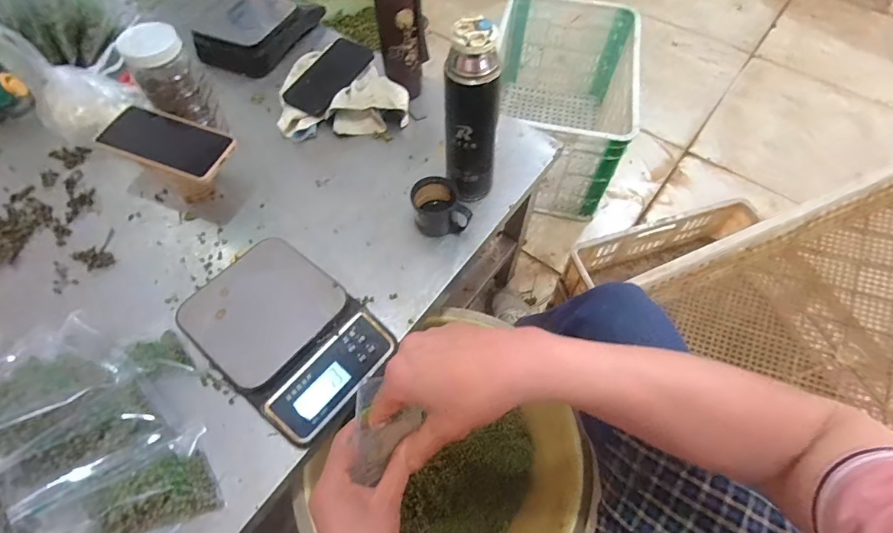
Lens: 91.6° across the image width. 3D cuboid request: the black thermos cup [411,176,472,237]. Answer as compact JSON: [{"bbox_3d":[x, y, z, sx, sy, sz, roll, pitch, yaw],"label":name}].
[{"bbox_3d":[-0.006,-0.084,0.593,0.080,0.054,0.072,3,59,1],"label":"black thermos cup"}]

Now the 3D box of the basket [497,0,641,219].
[{"bbox_3d":[0.294,-0.432,1.179,0.335,0.298,0.548,10,59,5],"label":"basket"}]

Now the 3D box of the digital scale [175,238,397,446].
[{"bbox_3d":[-0.180,0.075,0.493,0.211,0.065,0.154,36,65,19],"label":"digital scale"}]

